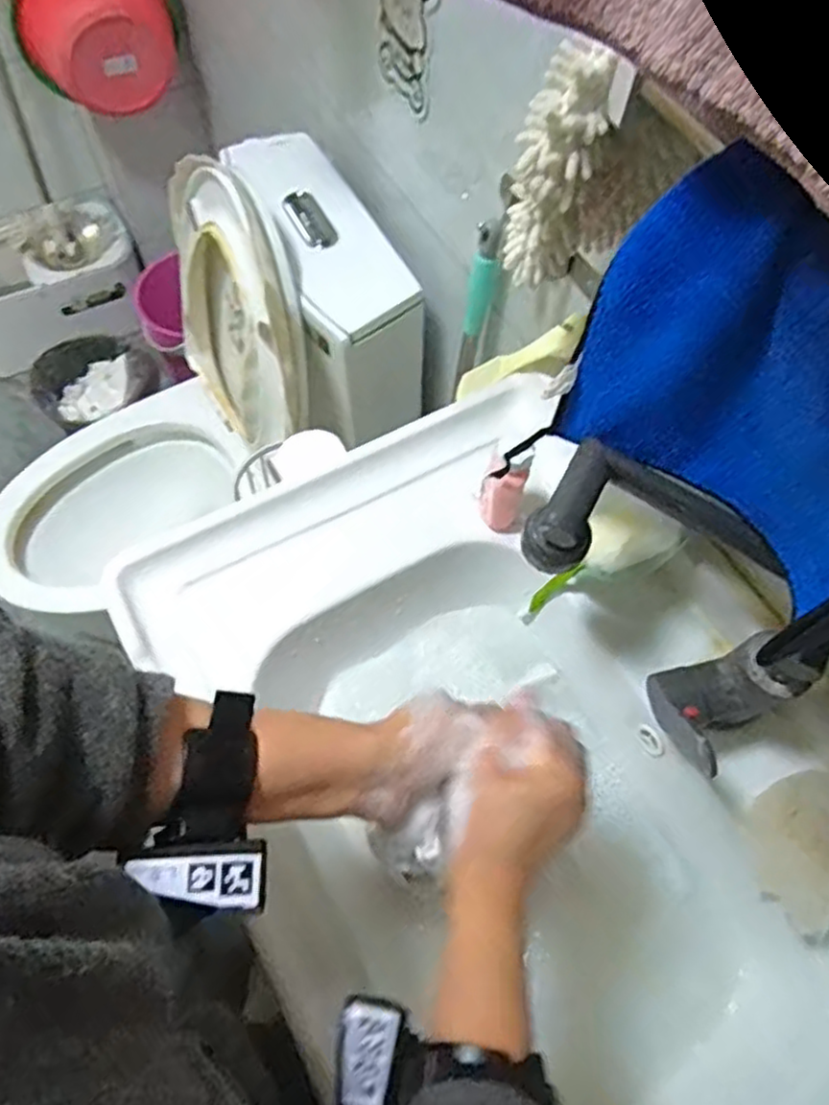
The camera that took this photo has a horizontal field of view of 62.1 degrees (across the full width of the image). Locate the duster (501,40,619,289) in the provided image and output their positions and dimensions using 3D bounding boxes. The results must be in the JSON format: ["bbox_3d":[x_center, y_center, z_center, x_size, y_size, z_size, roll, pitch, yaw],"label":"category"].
[{"bbox_3d":[0.081,-0.220,0.407,0.043,0.126,0.040,8,63,1],"label":"duster"}]

